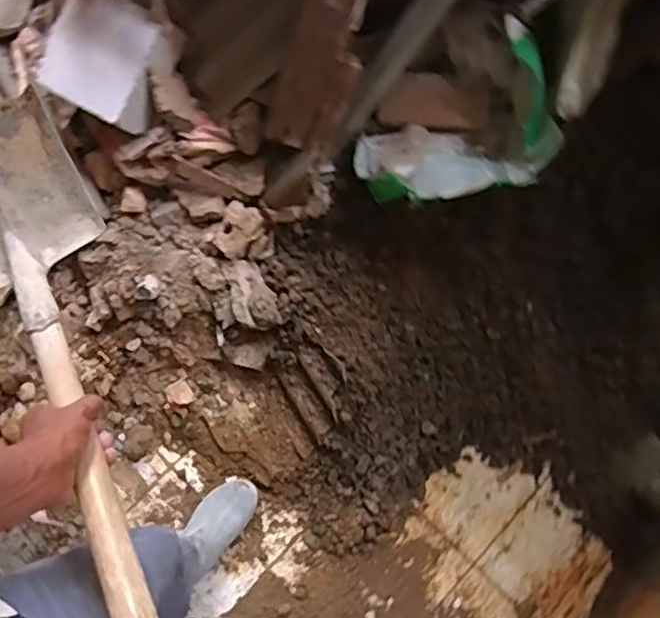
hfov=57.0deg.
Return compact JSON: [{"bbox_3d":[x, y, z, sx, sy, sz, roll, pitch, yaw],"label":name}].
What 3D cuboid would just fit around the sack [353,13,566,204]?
[{"bbox_3d":[0.193,-0.265,0.962,0.278,0.207,0.204,-16,78,-3],"label":"sack"}]

